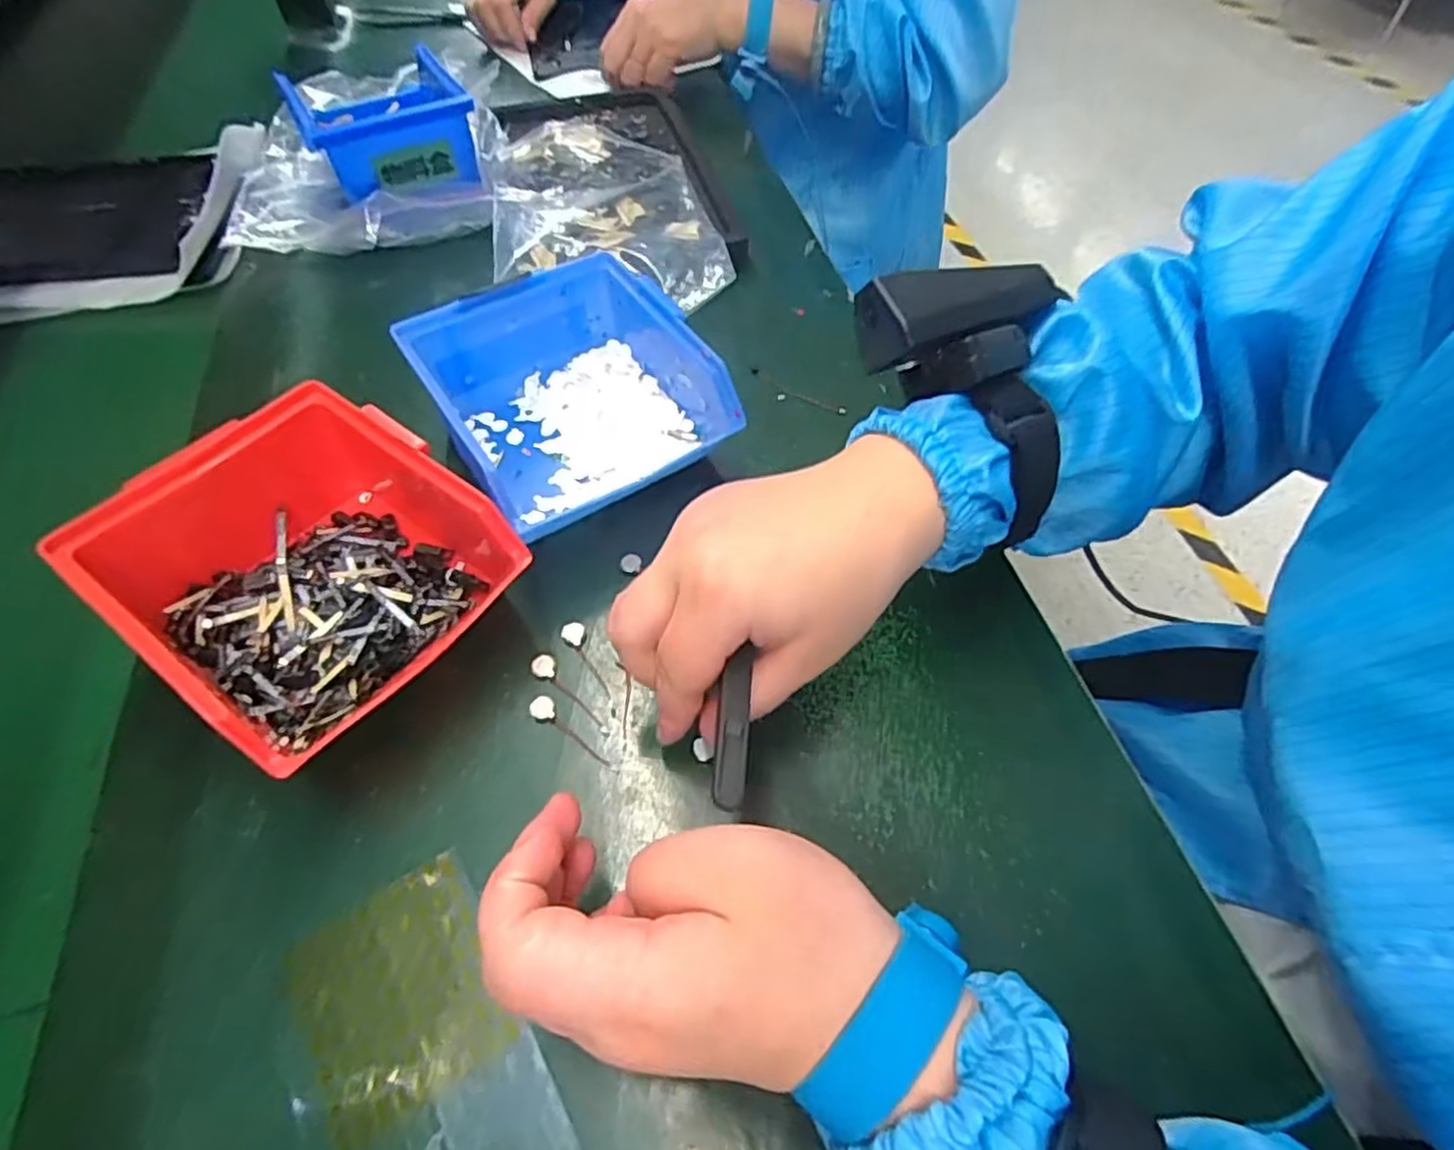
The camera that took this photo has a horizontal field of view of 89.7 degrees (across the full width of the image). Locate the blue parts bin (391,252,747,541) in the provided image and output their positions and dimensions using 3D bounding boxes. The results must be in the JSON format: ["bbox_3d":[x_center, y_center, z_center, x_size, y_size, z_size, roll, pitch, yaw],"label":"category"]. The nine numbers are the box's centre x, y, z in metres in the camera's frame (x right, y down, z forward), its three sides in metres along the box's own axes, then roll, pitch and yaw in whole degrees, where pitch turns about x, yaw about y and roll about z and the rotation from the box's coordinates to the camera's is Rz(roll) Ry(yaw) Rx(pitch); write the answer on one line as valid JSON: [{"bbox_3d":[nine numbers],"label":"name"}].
[{"bbox_3d":[-0.075,-0.091,0.370,0.140,0.062,0.129,-23,58,-15],"label":"blue parts bin"}]

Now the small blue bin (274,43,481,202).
[{"bbox_3d":[-0.242,-0.321,0.521,0.096,0.057,0.160,-25,58,-16],"label":"small blue bin"}]

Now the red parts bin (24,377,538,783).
[{"bbox_3d":[-0.170,-0.002,0.304,0.144,0.069,0.121,32,61,21],"label":"red parts bin"}]

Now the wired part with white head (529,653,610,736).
[{"bbox_3d":[-0.067,0.050,0.307,0.010,0.005,0.048,-36,62,-22],"label":"wired part with white head"}]

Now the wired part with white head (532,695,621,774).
[{"bbox_3d":[-0.063,0.066,0.295,0.048,0.004,0.009,38,64,24],"label":"wired part with white head"}]

